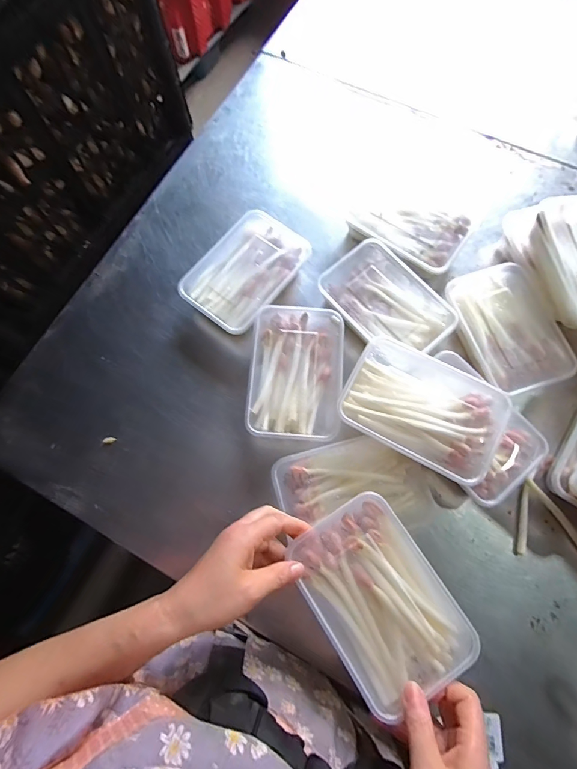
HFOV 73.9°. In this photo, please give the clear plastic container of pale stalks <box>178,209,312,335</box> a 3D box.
[{"bbox_3d":[-0.055,-0.148,0.512,0.111,0.035,0.161,35,77,11],"label":"clear plastic container of pale stalks"}]

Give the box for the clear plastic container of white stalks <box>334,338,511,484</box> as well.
[{"bbox_3d":[0.148,0.025,0.435,0.165,0.050,0.116,29,76,9],"label":"clear plastic container of white stalks"}]

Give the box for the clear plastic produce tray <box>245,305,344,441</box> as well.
[{"bbox_3d":[0.011,-0.012,0.472,0.107,0.038,0.160,5,74,3],"label":"clear plastic produce tray"}]

